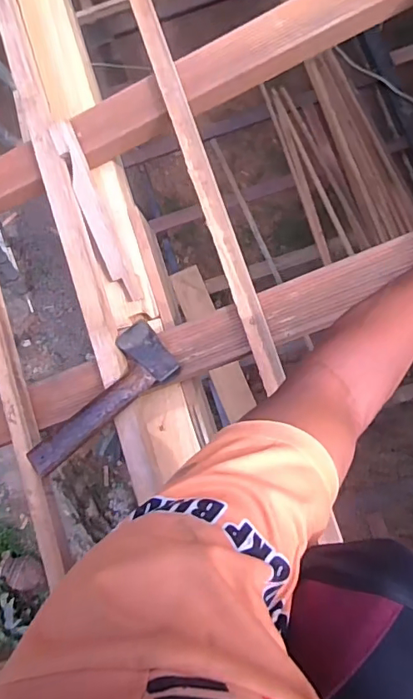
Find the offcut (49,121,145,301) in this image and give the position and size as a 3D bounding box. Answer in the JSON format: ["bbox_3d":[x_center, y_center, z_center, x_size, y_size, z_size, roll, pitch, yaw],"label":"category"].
[{"bbox_3d":[-0.166,-0.203,0.746,0.036,0.023,0.278,-23,95,0],"label":"offcut"}]

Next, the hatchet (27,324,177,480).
[{"bbox_3d":[-0.142,0.067,0.656,0.092,0.026,0.229,40,76,22],"label":"hatchet"}]

